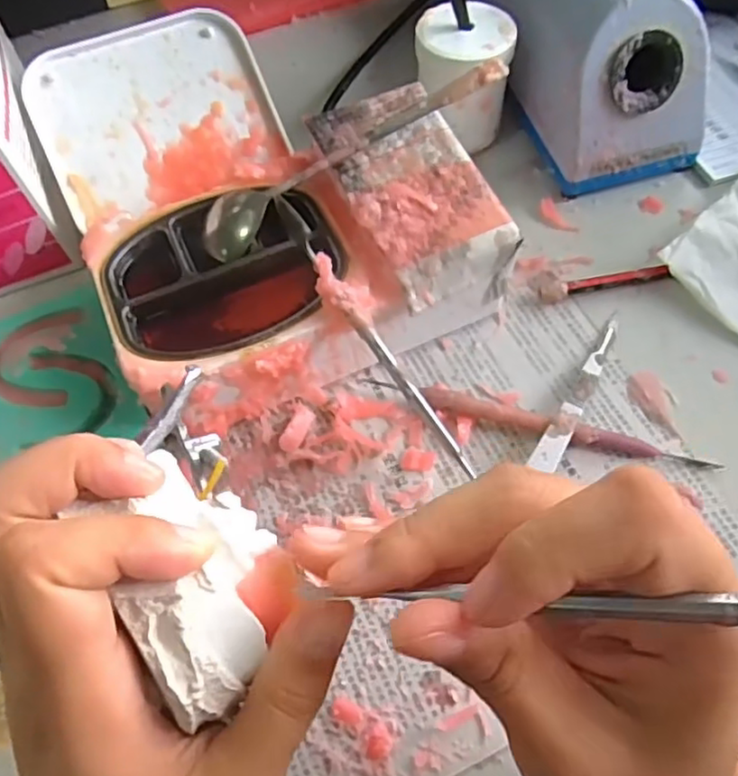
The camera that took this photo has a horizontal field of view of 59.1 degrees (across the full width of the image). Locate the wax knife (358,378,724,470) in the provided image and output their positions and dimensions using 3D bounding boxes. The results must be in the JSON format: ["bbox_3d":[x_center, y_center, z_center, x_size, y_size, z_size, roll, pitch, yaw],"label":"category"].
[{"bbox_3d":[0.079,0.016,0.315,0.170,0.016,0.013,13,64,10],"label":"wax knife"}]

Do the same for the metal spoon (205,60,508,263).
[{"bbox_3d":[-0.007,-0.113,0.327,0.170,0.019,0.038,-26,61,6],"label":"metal spoon"}]

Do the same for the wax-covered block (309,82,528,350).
[{"bbox_3d":[0.022,-0.085,0.344,0.069,0.073,0.122,-24,63,-9],"label":"wax-covered block"}]

